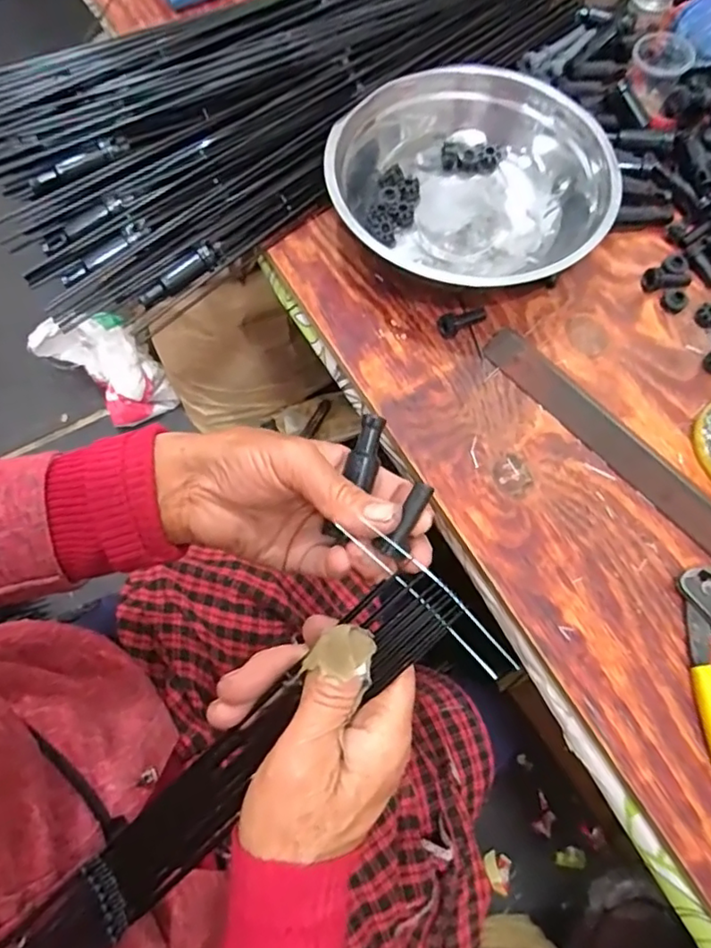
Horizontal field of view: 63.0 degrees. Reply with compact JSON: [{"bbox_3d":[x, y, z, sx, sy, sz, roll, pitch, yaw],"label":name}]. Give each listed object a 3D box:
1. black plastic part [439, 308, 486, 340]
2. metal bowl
[{"bbox_3d":[0.086,-0.122,0.457,0.041,0.015,0.015,-28,72,-10],"label":"black plastic part"},{"bbox_3d":[0.092,-0.231,0.466,0.197,0.068,0.218,-41,75,-13],"label":"metal bowl"}]

